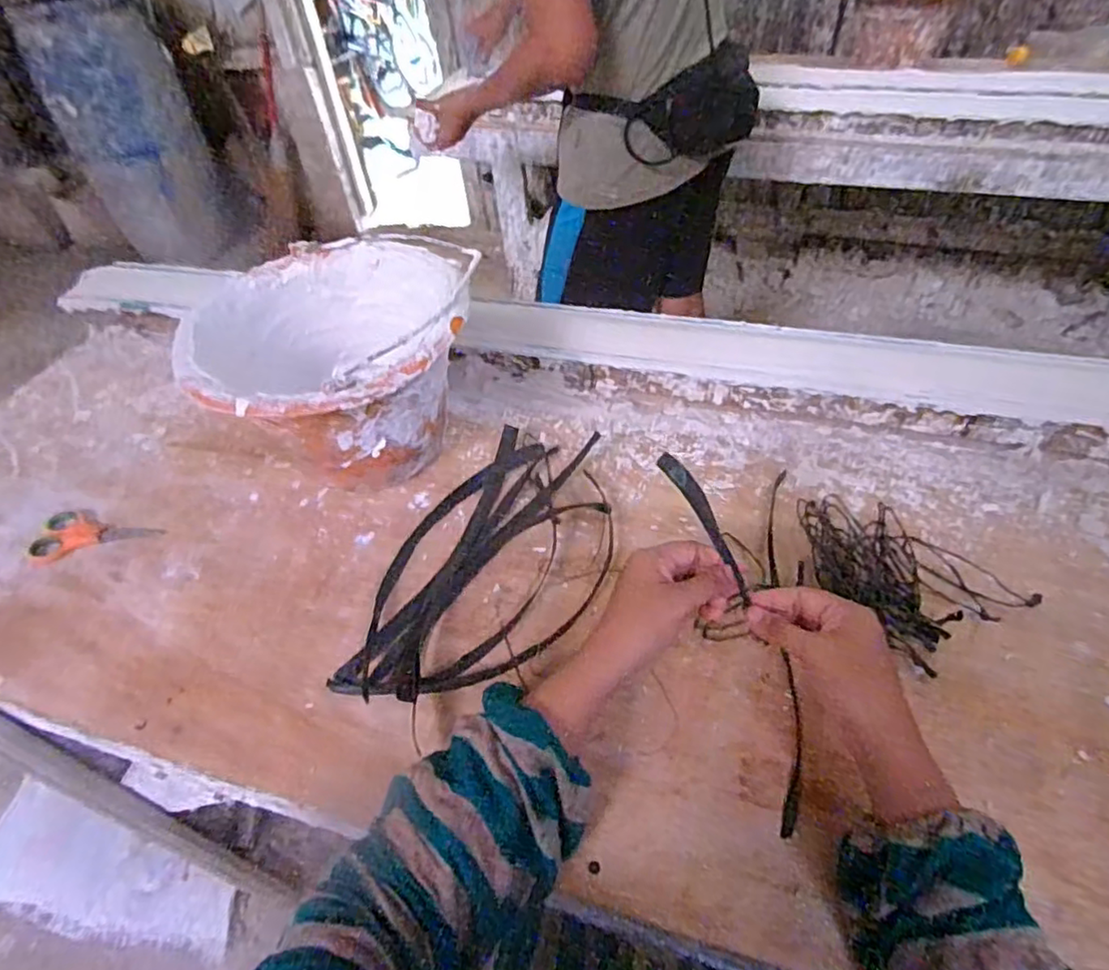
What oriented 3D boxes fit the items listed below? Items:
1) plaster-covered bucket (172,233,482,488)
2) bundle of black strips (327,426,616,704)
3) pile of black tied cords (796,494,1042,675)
[{"bbox_3d":[-0.203,-0.100,0.613,0.241,0.170,0.249,-3,48,3],"label":"plaster-covered bucket"},{"bbox_3d":[-0.049,0.065,0.555,0.176,0.019,0.316,21,53,22],"label":"bundle of black strips"},{"bbox_3d":[0.284,0.075,0.520,0.177,0.020,0.113,33,59,30],"label":"pile of black tied cords"}]

